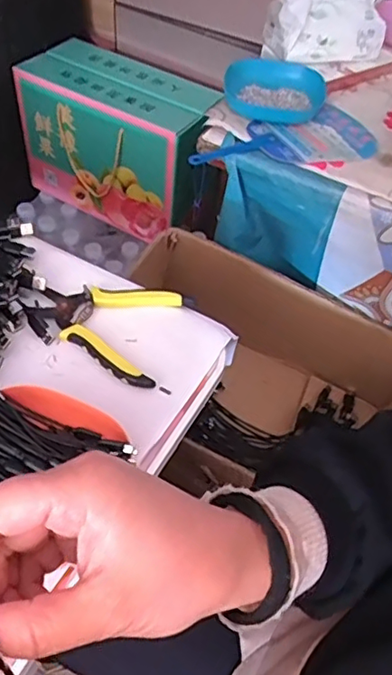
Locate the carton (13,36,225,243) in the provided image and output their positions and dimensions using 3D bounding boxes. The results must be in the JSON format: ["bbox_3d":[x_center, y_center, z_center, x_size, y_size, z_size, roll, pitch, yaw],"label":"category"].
[{"bbox_3d":[-0.131,-0.351,1.039,0.330,0.225,0.161,28,54,16],"label":"carton"}]

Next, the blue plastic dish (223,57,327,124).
[{"bbox_3d":[0.107,-0.340,0.796,0.139,0.033,0.130,3,51,-4],"label":"blue plastic dish"}]

